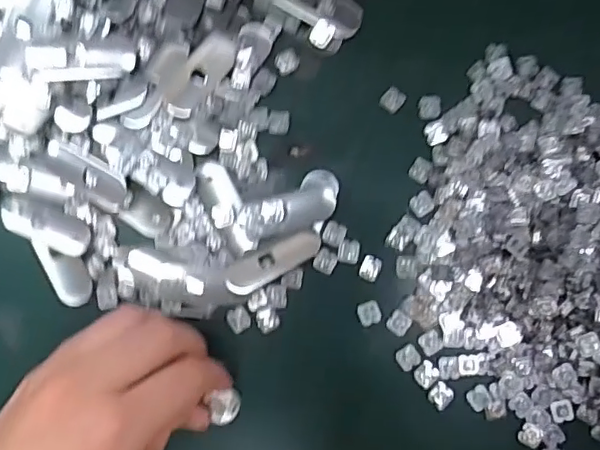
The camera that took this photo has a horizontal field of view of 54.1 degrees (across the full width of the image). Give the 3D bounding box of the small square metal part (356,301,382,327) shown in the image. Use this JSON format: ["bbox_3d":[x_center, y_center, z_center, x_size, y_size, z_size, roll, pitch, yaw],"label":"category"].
[{"bbox_3d":[0.035,0.044,0.290,0.011,0.004,0.011,-20,86,0],"label":"small square metal part"}]

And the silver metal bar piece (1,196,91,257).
[{"bbox_3d":[-0.130,0.000,0.299,0.049,0.006,0.019,22,87,3],"label":"silver metal bar piece"}]

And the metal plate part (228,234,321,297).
[{"bbox_3d":[-0.014,0.018,0.293,0.049,0.005,0.015,-32,86,0],"label":"metal plate part"}]

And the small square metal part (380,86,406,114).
[{"bbox_3d":[0.047,-0.063,0.297,0.010,0.004,0.012,36,88,3],"label":"small square metal part"}]

